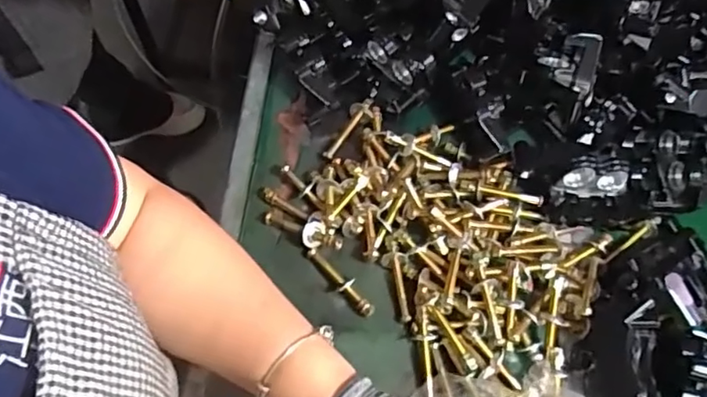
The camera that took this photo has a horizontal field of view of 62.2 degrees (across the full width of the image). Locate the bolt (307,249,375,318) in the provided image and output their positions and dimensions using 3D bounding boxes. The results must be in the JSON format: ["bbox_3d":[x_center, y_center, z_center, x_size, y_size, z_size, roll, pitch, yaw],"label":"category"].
[{"bbox_3d":[-0.012,0.068,0.471,0.071,0.017,0.015,37,67,15],"label":"bolt"}]

